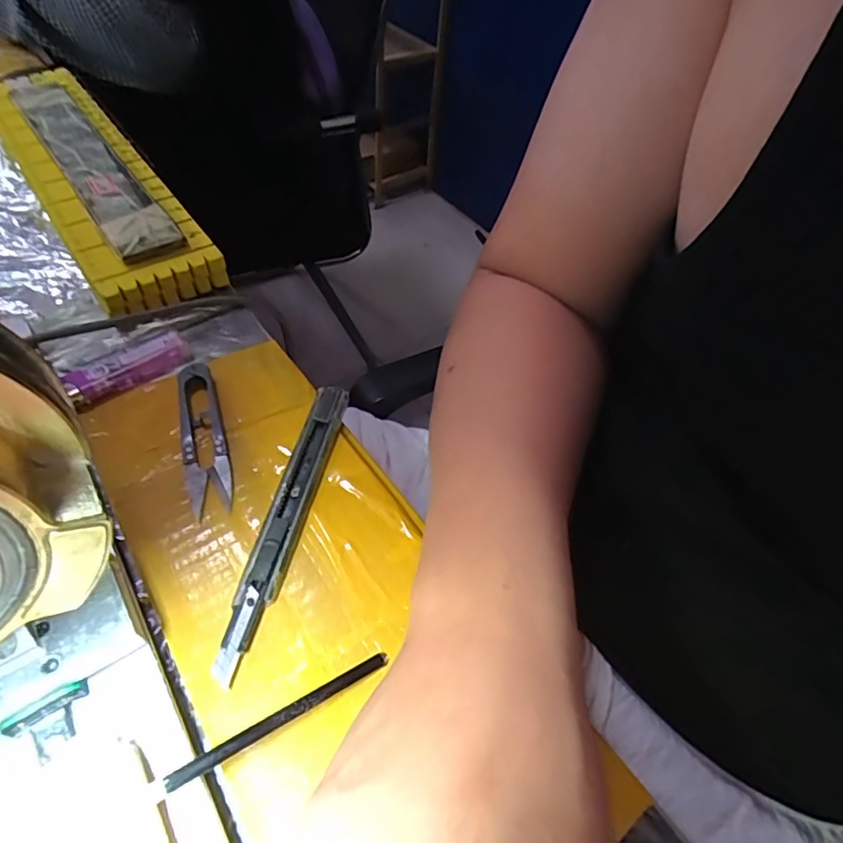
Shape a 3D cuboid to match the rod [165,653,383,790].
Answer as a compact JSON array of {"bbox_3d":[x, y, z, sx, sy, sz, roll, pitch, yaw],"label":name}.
[{"bbox_3d":[-0.050,0.112,0.214,0.092,0.004,0.006,-15,53,-38],"label":"rod"}]

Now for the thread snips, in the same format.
[{"bbox_3d":[-0.123,0.007,0.311,0.023,0.009,0.100,-15,55,-16],"label":"thread snips"}]

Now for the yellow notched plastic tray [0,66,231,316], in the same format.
[{"bbox_3d":[-0.262,-0.197,0.434,0.082,0.035,0.328,-29,60,-24],"label":"yellow notched plastic tray"}]

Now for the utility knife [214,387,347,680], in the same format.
[{"bbox_3d":[-0.069,0.046,0.279,0.021,0.012,0.157,12,52,4],"label":"utility knife"}]

